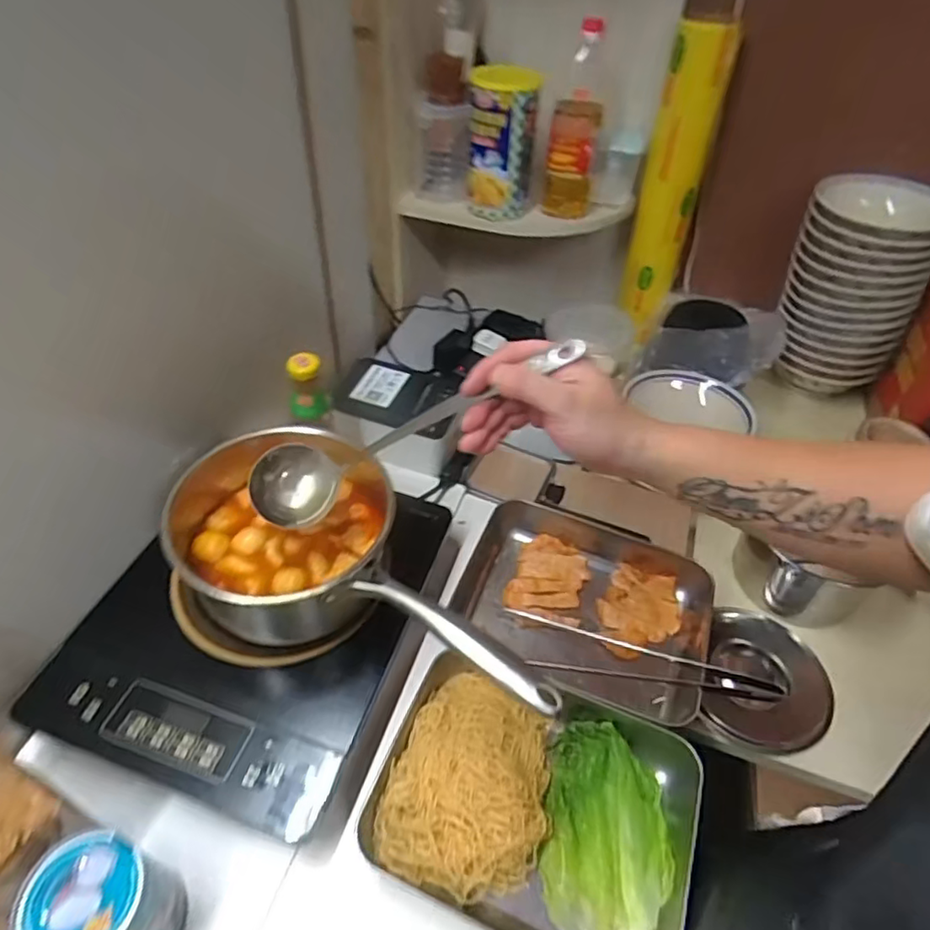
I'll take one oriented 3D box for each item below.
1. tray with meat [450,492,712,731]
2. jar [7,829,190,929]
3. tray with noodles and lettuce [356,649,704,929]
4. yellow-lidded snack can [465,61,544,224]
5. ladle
[{"bbox_3d":[0.126,0.153,0.664,0.266,0.066,0.186,18,48,15],"label":"tray with meat"},{"bbox_3d":[-0.243,0.310,0.420,0.071,0.119,0.070,1,46,-1],"label":"jar"},{"bbox_3d":[0.062,0.287,0.521,0.258,0.061,0.192,18,48,15],"label":"tray with noodles and lettuce"},{"bbox_3d":[0.058,-0.487,0.920,0.097,0.184,0.102,9,46,7],"label":"yellow-lidded snack can"},{"bbox_3d":[-0.049,-0.028,0.465,0.293,0.060,0.058,-23,40,24],"label":"ladle"}]

